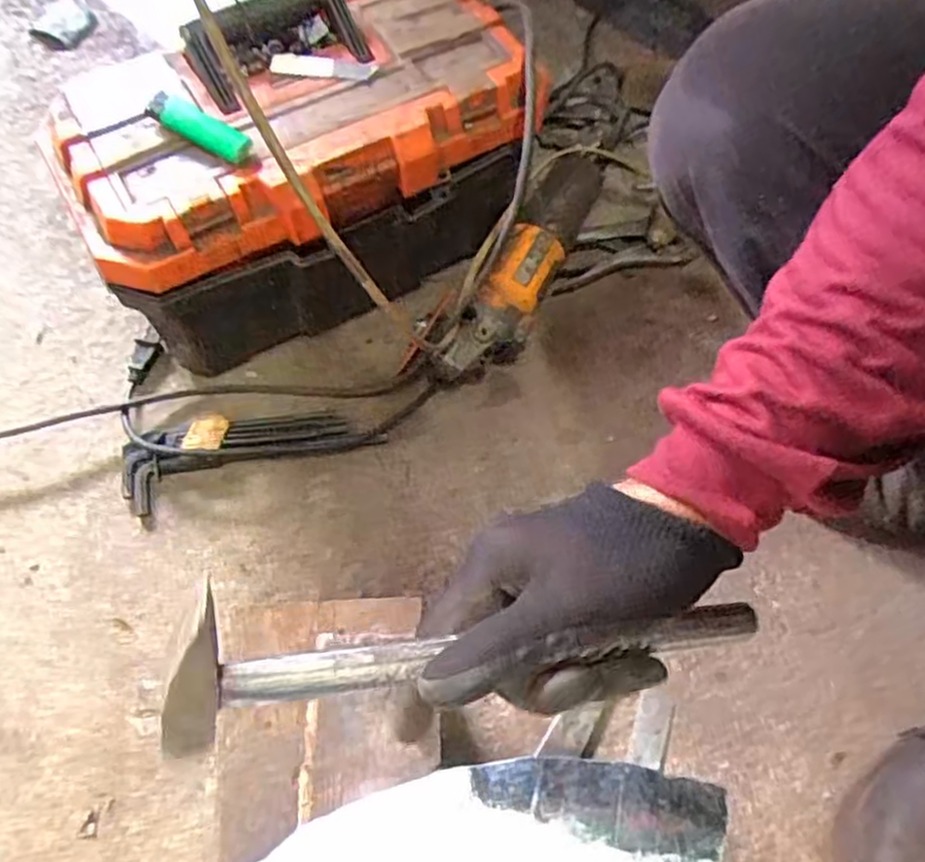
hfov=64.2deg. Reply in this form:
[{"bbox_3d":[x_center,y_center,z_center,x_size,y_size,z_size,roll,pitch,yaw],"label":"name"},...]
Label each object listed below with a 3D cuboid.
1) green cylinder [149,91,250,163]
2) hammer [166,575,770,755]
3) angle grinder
[{"bbox_3d":[-0.192,-0.221,0.533,0.074,0.019,0.019,26,67,9],"label":"green cylinder"},{"bbox_3d":[0.023,0.089,0.305,0.271,0.065,0.041,1,63,-24],"label":"hammer"},{"bbox_3d":[0.055,-0.154,0.709,0.081,0.081,0.299,30,68,10],"label":"angle grinder"}]

